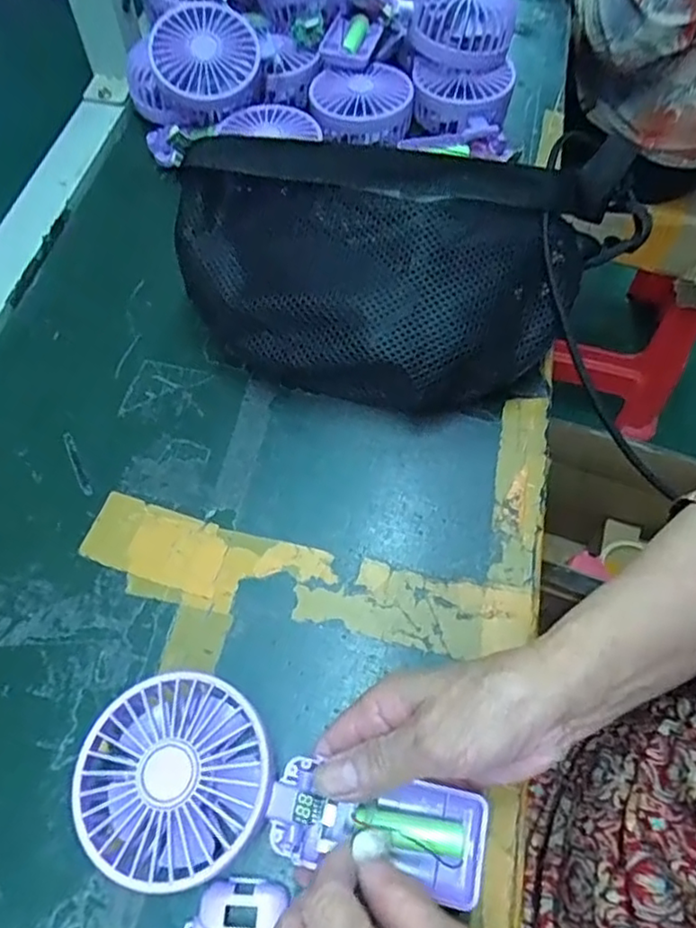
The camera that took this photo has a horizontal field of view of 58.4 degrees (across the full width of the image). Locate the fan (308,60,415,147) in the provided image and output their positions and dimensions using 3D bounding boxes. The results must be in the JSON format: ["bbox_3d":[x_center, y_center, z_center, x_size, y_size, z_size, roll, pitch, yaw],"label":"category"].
[{"bbox_3d":[0.011,-0.307,0.524,0.082,0.032,0.083,2,61,2],"label":"fan"}]

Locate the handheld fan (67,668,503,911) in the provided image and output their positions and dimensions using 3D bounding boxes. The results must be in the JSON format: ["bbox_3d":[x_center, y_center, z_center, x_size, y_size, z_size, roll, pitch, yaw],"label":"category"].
[{"bbox_3d":[-0.031,0.157,0.289,0.180,0.042,0.080,13,62,3],"label":"handheld fan"}]

